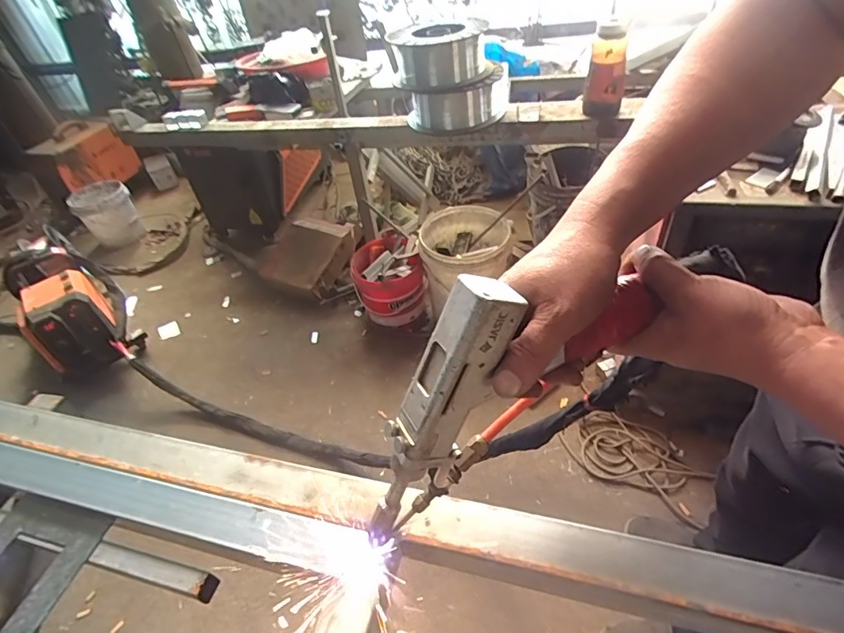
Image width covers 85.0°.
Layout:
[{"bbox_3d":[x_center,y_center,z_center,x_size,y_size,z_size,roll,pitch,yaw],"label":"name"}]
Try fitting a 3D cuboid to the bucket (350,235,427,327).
[{"bbox_3d":[-0.120,-0.110,1.716,0.244,0.278,0.245,-5,44,5],"label":"bucket"}]

